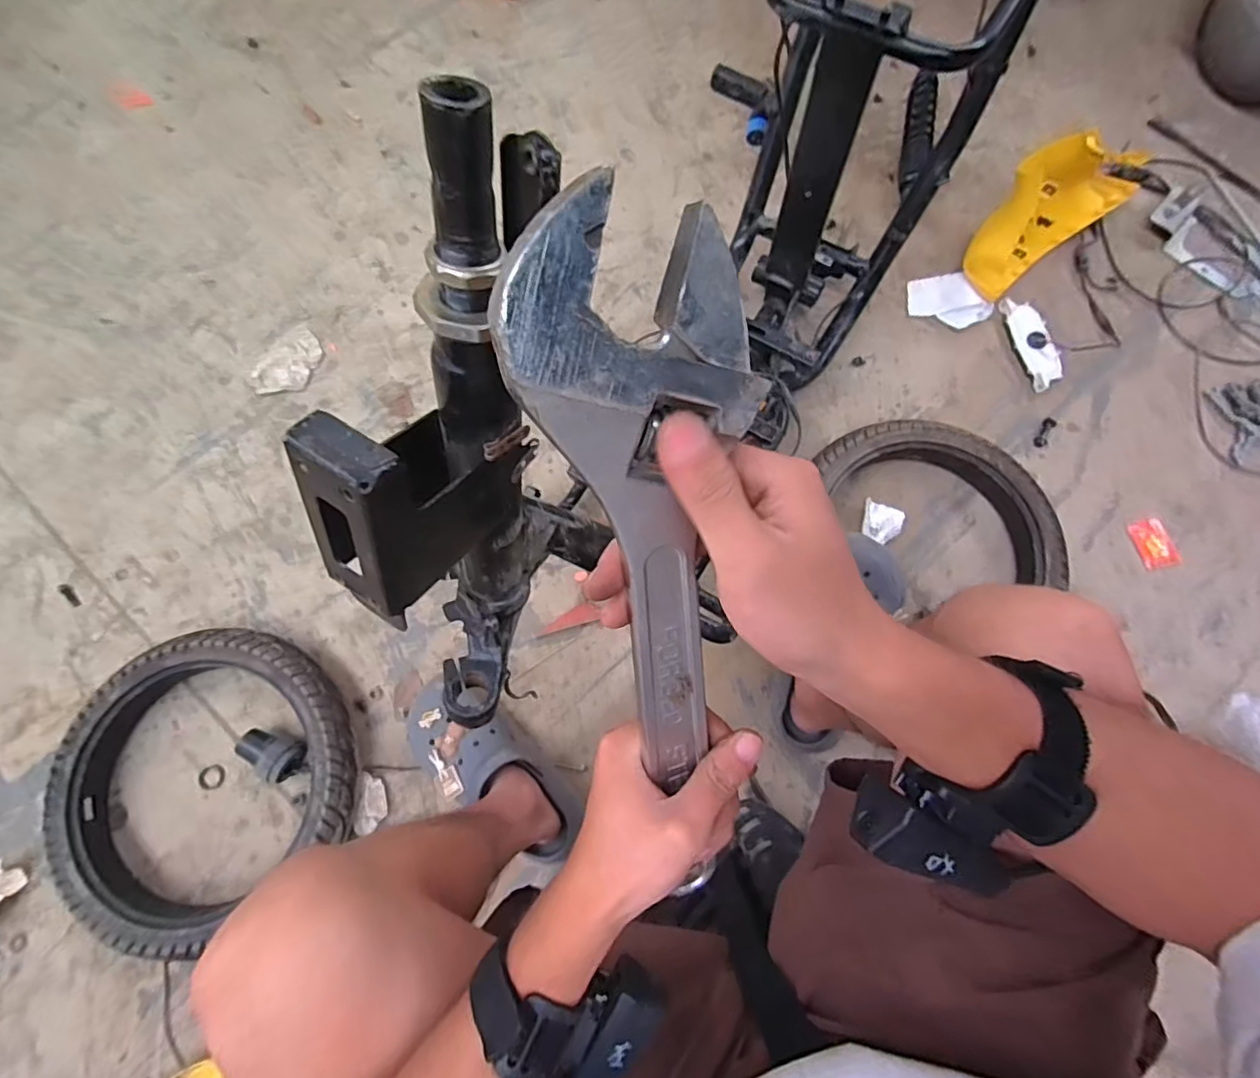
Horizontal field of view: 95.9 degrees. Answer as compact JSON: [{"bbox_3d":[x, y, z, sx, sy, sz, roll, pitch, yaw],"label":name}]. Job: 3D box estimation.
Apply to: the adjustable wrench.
[{"bbox_3d":[0.014,0.006,0.229,0.080,0.254,0.017,-12,31,-3],"label":"adjustable wrench"}]

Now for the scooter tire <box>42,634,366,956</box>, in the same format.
[{"bbox_3d":[-0.516,0.286,0.702,0.334,0.063,0.348,0,76,0],"label":"scooter tire"}]

